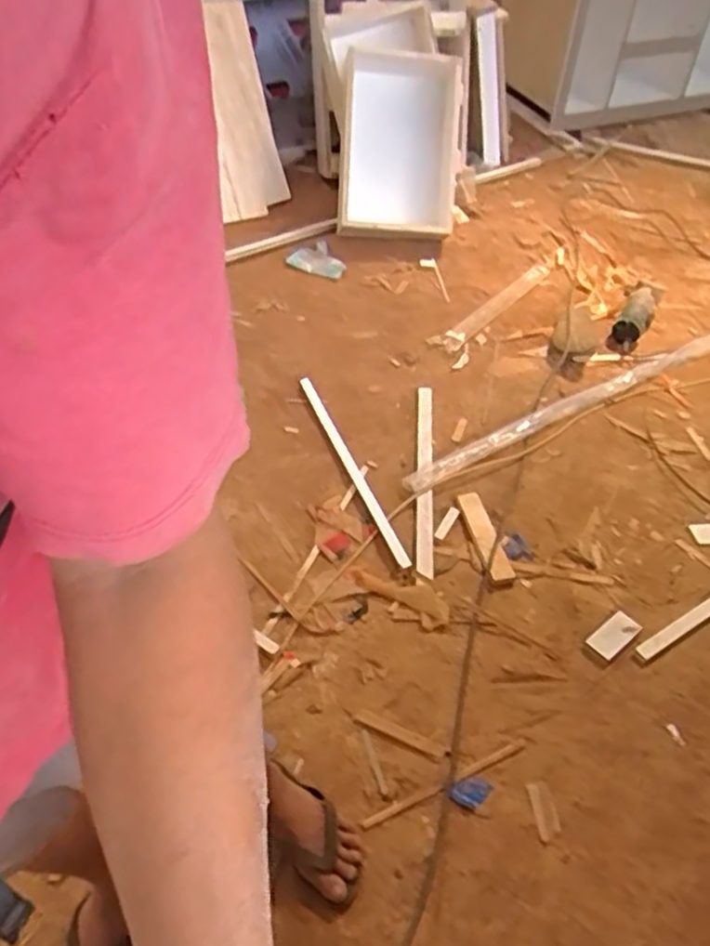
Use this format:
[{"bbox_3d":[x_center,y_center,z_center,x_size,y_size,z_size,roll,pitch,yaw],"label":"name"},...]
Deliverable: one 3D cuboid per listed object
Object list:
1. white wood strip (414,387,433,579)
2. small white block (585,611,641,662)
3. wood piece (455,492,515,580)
[{"bbox_3d":[0.150,-0.008,1.544,0.034,0.019,0.542,3,46,3],"label":"white wood strip"},{"bbox_3d":[0.461,0.287,1.271,0.100,0.016,0.051,-31,54,-26],"label":"small white block"},{"bbox_3d":[0.260,0.121,1.435,0.048,0.024,0.215,-10,47,-10],"label":"wood piece"}]

